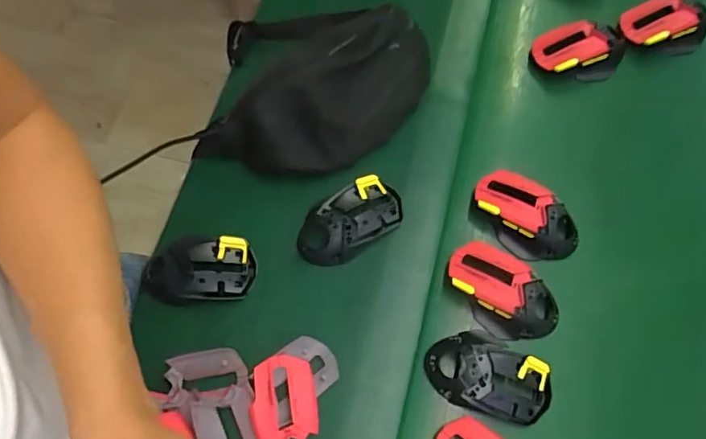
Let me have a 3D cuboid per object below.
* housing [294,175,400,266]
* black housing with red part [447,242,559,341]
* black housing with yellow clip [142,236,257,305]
[{"bbox_3d":[-0.003,0.003,0.573,0.118,0.035,0.062,-32,73,-13],"label":"housing"},{"bbox_3d":[0.151,0.074,0.542,0.118,0.032,0.068,40,73,13],"label":"black housing with red part"},{"bbox_3d":[-0.164,0.053,0.559,0.115,0.033,0.071,5,68,0],"label":"black housing with yellow clip"}]

